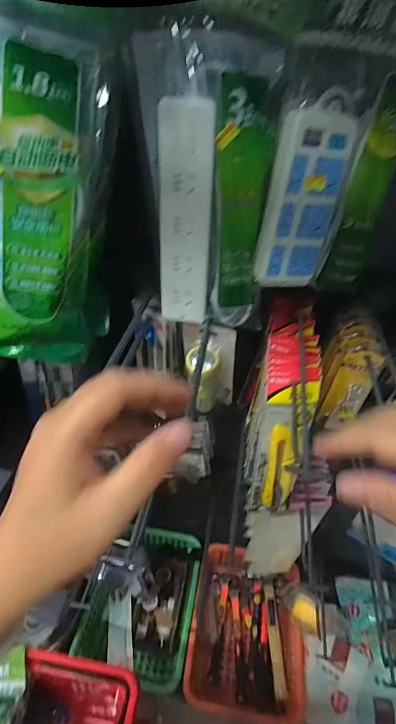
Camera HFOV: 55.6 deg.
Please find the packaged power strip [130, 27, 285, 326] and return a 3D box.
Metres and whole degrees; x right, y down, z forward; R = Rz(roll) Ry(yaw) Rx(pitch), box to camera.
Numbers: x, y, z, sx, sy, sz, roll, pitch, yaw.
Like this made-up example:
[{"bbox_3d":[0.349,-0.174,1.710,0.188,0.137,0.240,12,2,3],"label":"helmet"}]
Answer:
[{"bbox_3d":[0.008,-0.163,0.387,0.120,0.262,0.044,1,42,-2],"label":"packaged power strip"}]

